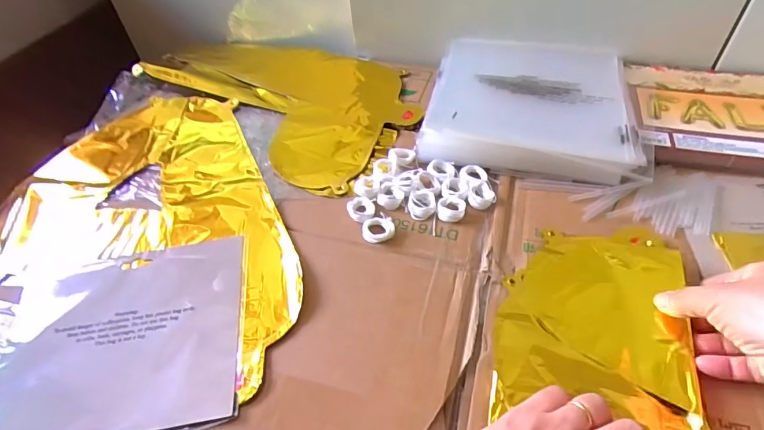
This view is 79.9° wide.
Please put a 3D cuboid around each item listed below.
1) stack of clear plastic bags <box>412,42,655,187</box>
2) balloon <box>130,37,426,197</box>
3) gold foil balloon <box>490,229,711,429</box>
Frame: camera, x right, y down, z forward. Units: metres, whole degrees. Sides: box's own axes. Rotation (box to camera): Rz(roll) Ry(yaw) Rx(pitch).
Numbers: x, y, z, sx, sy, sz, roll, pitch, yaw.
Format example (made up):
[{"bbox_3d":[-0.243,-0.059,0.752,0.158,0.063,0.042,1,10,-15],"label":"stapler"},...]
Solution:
[{"bbox_3d":[0.170,-0.131,0.519,0.219,0.033,0.218,9,50,14],"label":"stack of clear plastic bags"},{"bbox_3d":[-0.132,-0.174,0.616,0.404,0.032,0.229,32,59,30],"label":"balloon"},{"bbox_3d":[0.147,0.131,0.312,0.140,0.015,0.304,5,51,11],"label":"gold foil balloon"}]

